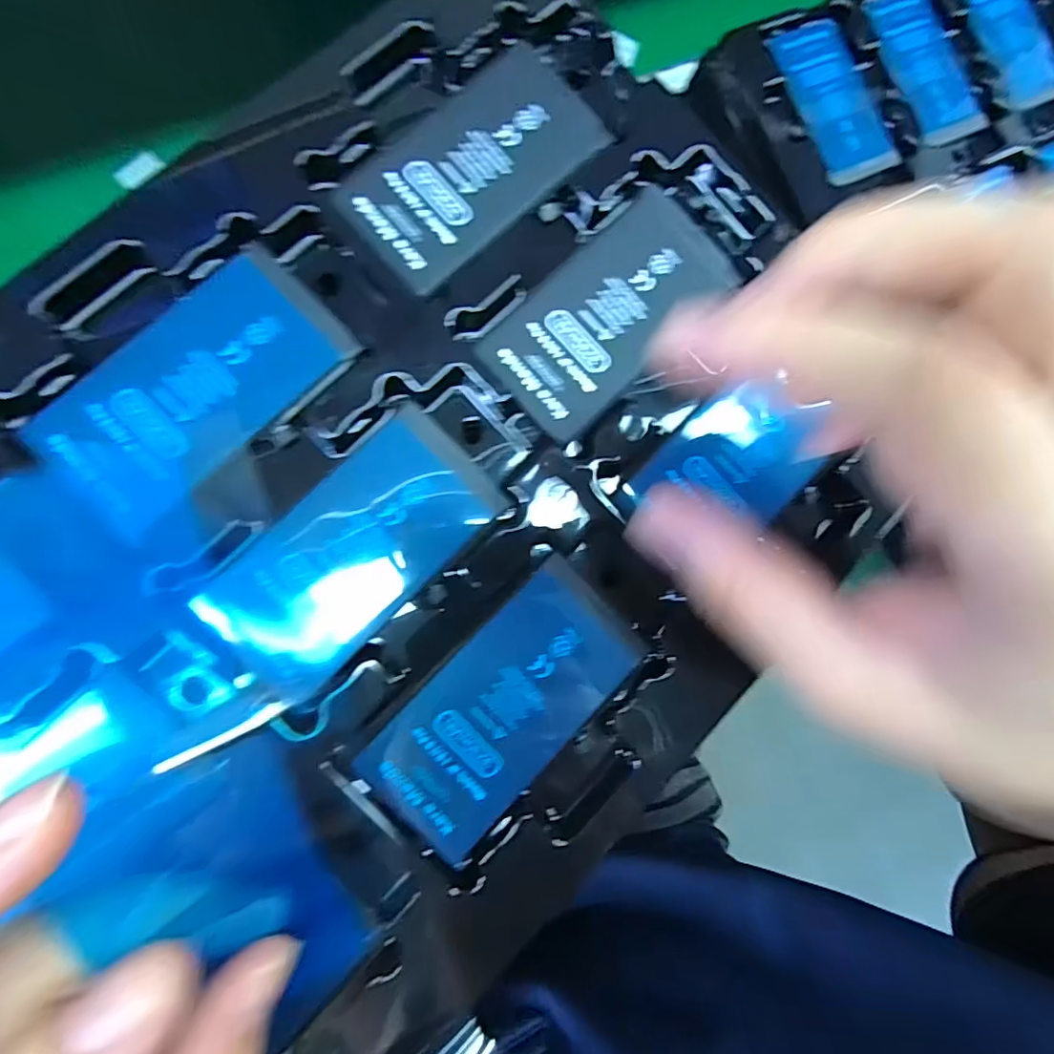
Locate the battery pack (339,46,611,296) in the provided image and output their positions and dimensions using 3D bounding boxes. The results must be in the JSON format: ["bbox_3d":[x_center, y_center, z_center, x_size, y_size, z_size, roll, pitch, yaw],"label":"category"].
[{"bbox_3d":[-0.016,-0.114,0.176,0.084,0.004,0.043,-44,91,-10],"label":"battery pack"}]

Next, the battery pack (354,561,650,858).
[{"bbox_3d":[-0.006,0.052,0.165,0.044,0.004,0.083,44,81,-2],"label":"battery pack"}]

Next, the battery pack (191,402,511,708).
[{"bbox_3d":[-0.049,0.007,0.162,0.044,0.004,0.083,45,81,-1],"label":"battery pack"}]

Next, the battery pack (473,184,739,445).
[{"bbox_3d":[0.026,-0.070,0.179,0.083,0.006,0.043,-44,91,-9],"label":"battery pack"}]

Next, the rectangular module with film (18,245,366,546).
[{"bbox_3d":[-0.093,-0.039,0.157,0.043,0.004,0.083,45,81,-1],"label":"rectangular module with film"}]

